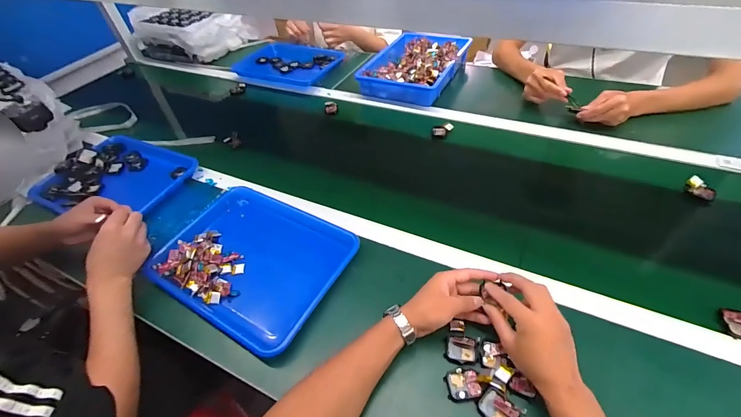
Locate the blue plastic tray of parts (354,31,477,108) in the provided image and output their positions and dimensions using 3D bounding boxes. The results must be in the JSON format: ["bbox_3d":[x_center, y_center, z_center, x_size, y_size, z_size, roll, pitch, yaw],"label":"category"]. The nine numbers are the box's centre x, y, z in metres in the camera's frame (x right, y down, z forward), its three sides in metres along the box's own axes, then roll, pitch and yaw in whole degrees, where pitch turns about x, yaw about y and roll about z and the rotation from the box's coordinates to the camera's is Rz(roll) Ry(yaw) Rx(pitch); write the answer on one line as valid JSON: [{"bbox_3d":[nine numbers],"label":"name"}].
[{"bbox_3d":[0.140,-0.453,1.077,0.260,0.060,0.367,20,52,23],"label":"blue plastic tray of parts"}]

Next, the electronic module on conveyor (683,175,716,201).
[{"bbox_3d":[0.641,-0.039,0.664,0.023,0.029,0.048,-37,53,-25],"label":"electronic module on conveyor"}]

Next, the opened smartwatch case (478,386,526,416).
[{"bbox_3d":[0.163,0.254,0.435,0.038,0.015,0.046,-35,53,-23],"label":"opened smartwatch case"}]

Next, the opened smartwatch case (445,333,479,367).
[{"bbox_3d":[0.131,0.202,0.491,0.044,0.009,0.040,11,50,17],"label":"opened smartwatch case"}]

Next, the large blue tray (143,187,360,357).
[{"bbox_3d":[-0.213,0.096,0.640,0.335,0.055,0.259,21,53,24],"label":"large blue tray"}]

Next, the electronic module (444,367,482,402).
[{"bbox_3d":[0.125,0.236,0.463,0.043,0.006,0.039,-9,47,-2],"label":"electronic module"}]

